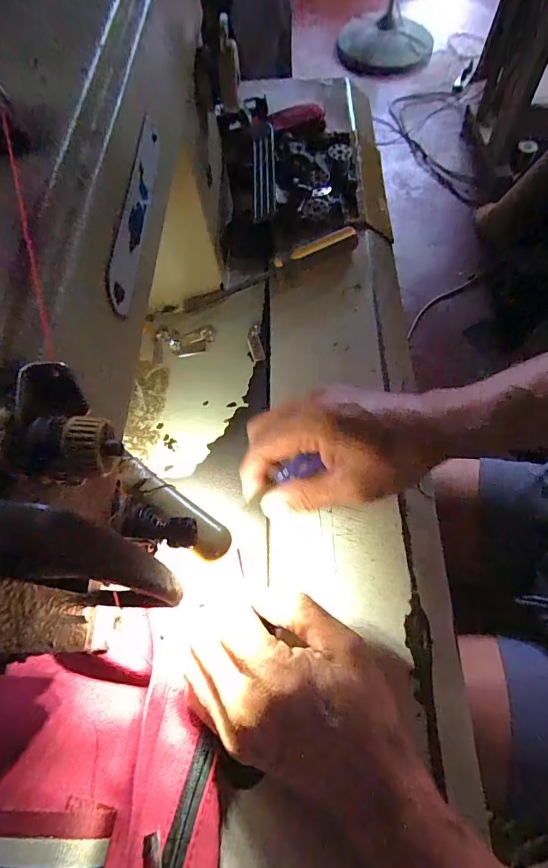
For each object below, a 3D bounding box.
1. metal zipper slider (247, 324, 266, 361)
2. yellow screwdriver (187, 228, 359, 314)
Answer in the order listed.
[{"bbox_3d":[-0.016,-0.077,0.368,0.011,0.006,0.033,-12,65,-3],"label":"metal zipper slider"},{"bbox_3d":[-0.002,-0.146,0.382,0.166,0.018,0.012,-25,67,-8],"label":"yellow screwdriver"}]

